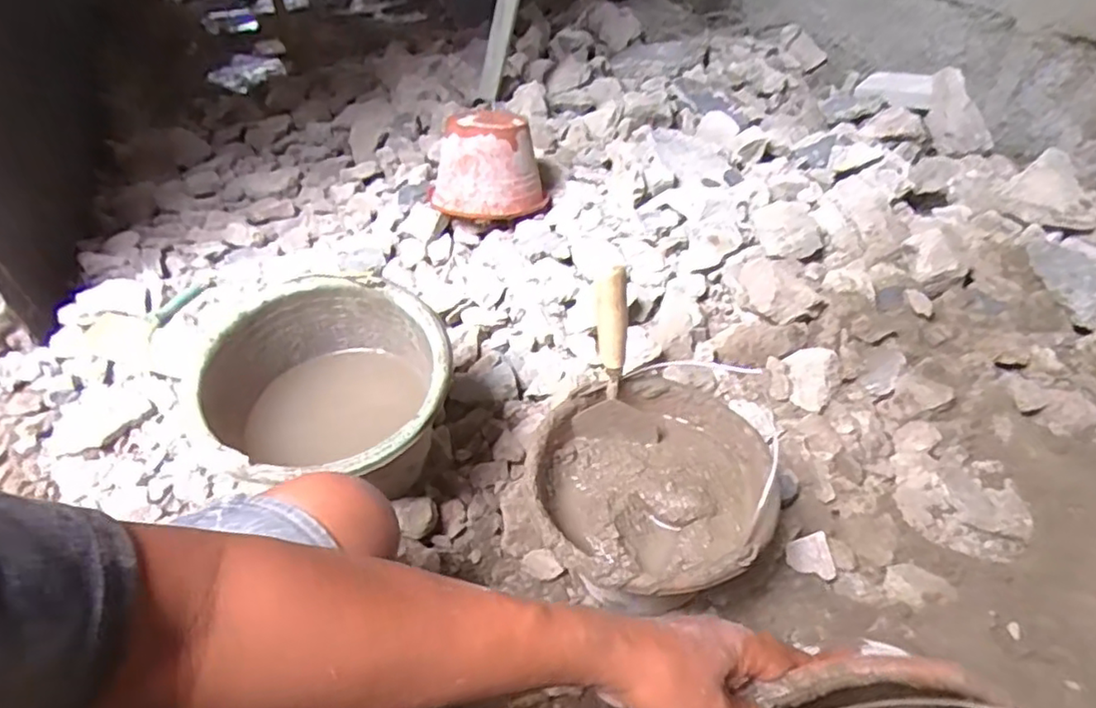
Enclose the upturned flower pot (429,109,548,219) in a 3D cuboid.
[{"bbox_3d":[-0.128,-0.394,1.291,0.225,0.166,0.237,-6,43,-3],"label":"upturned flower pot"}]

